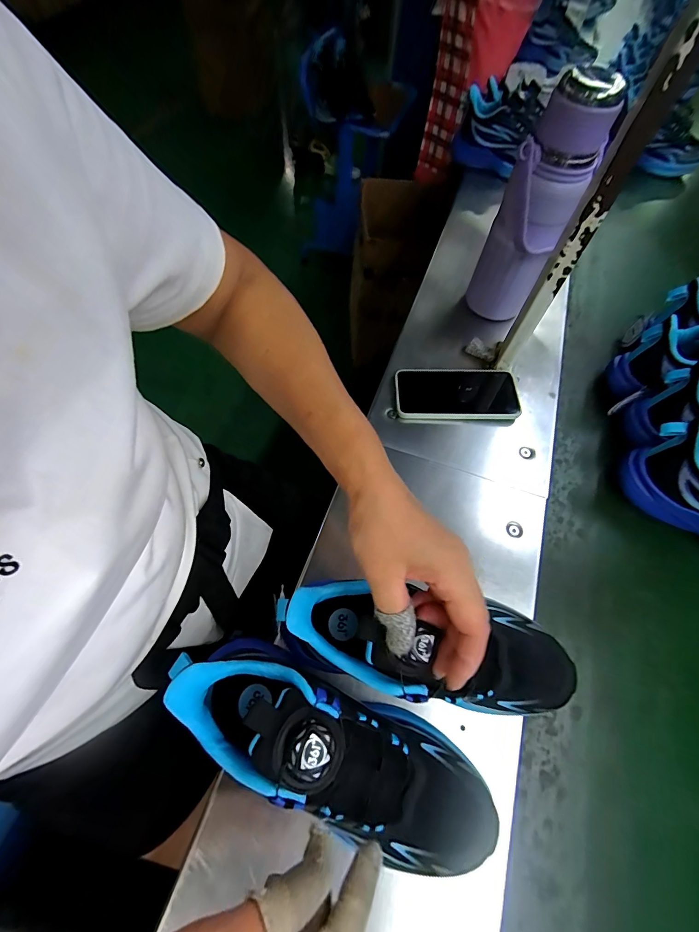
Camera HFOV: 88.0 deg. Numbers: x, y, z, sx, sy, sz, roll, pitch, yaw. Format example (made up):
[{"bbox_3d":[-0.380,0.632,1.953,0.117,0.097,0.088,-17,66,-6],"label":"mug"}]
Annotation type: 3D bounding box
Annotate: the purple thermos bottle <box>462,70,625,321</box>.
[{"bbox_3d":[0.227,-0.307,0.467,0.083,0.269,0.084,23,61,8],"label":"purple thermos bottle"}]

